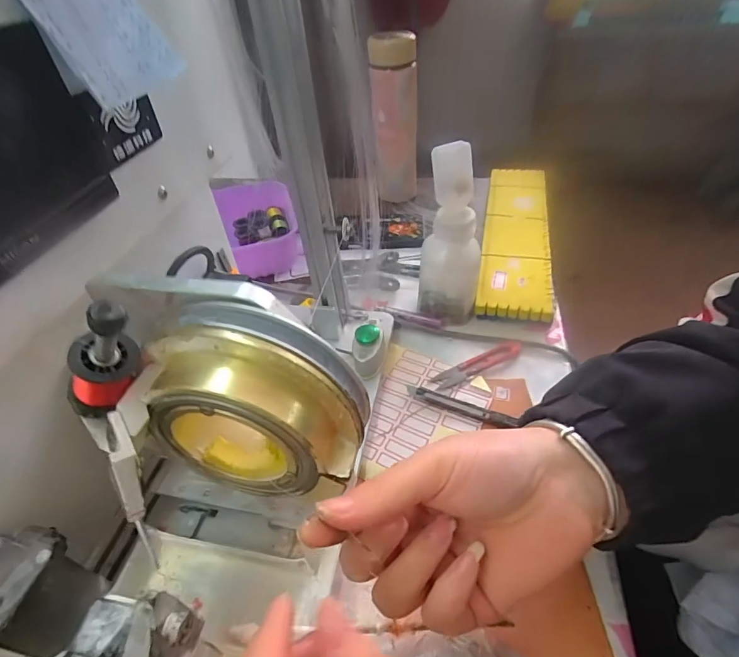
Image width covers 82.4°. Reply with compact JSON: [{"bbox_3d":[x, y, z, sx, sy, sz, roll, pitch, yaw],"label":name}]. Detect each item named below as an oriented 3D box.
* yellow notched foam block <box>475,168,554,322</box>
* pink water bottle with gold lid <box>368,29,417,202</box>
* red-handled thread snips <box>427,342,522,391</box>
[{"bbox_3d":[0.197,-0.129,0.568,0.082,0.031,0.341,8,44,13],"label":"yellow notched foam block"},{"bbox_3d":[0.036,-0.305,0.628,0.064,0.220,0.058,0,43,5],"label":"pink water bottle with gold lid"},{"bbox_3d":[0.108,0.035,0.421,0.104,0.004,0.022,-20,49,-20],"label":"red-handled thread snips"}]

